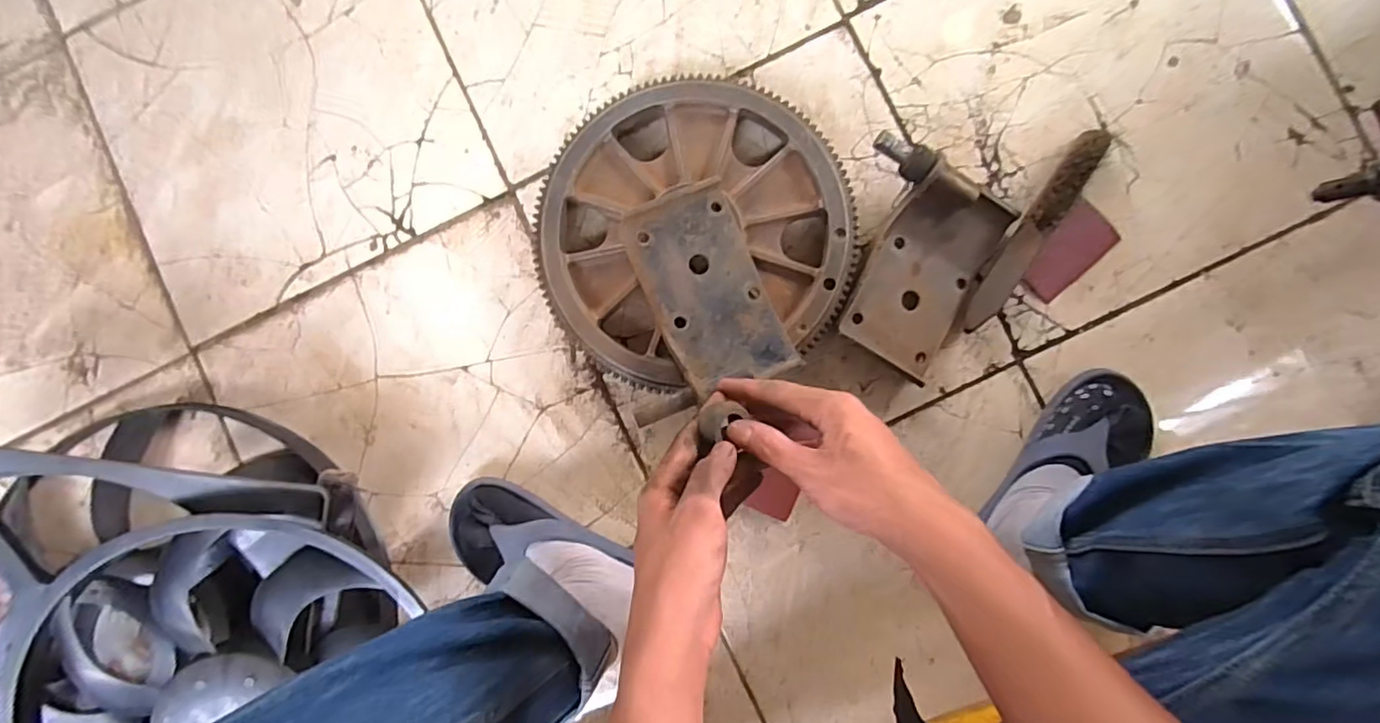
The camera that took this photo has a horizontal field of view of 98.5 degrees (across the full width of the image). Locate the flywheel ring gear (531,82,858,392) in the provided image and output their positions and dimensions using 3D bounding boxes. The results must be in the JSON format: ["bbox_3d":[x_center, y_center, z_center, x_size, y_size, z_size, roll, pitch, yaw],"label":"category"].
[{"bbox_3d":[0.004,-0.135,0.612,0.313,0.065,0.288,0,90,3],"label":"flywheel ring gear"}]

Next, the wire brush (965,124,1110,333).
[{"bbox_3d":[0.351,-0.133,0.605,0.033,0.037,0.229,30,91,3],"label":"wire brush"}]

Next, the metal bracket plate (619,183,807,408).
[{"bbox_3d":[0.021,-0.071,0.574,0.115,0.027,0.192,-22,87,-8],"label":"metal bracket plate"}]

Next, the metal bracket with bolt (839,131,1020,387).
[{"bbox_3d":[0.217,-0.101,0.597,0.162,0.053,0.198,28,91,3],"label":"metal bracket with bolt"}]

